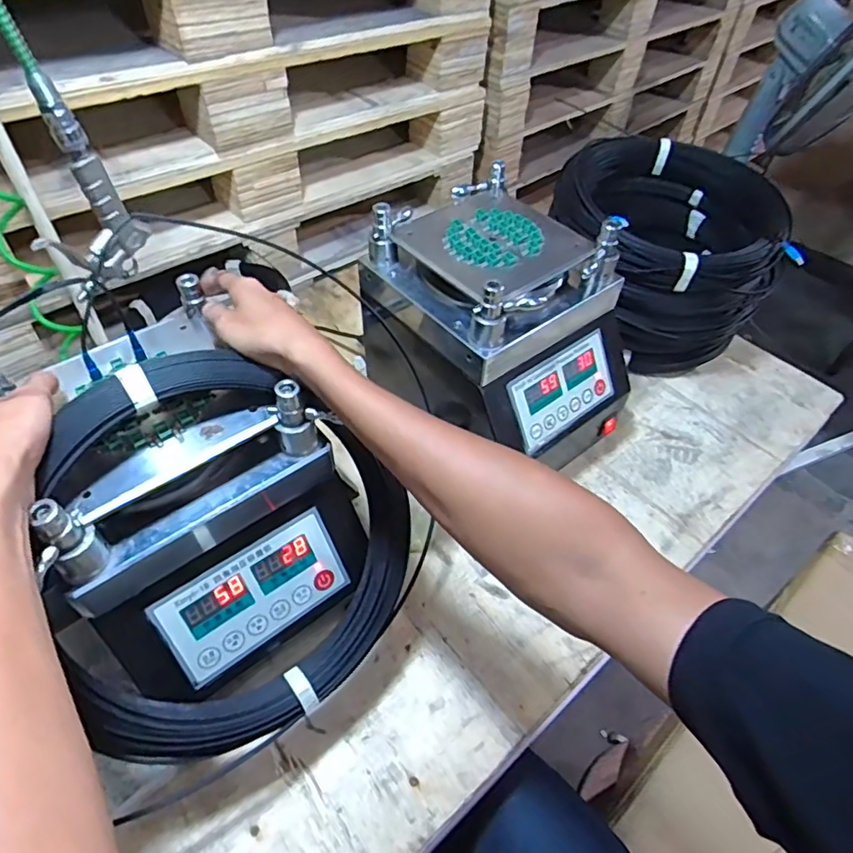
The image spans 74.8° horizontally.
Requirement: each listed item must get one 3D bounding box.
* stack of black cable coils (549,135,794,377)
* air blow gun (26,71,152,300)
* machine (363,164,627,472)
[{"bbox_3d":[0.346,-0.250,0.858,0.295,0.251,0.287,27,54,18],"label":"stack of black cable coils"},{"bbox_3d":[-0.306,-0.203,0.488,0.088,0.171,0.030,-29,57,-24],"label":"air blow gun"},{"bbox_3d":[0.092,-0.105,0.703,0.214,0.276,0.278,-32,59,-26],"label":"machine"}]

